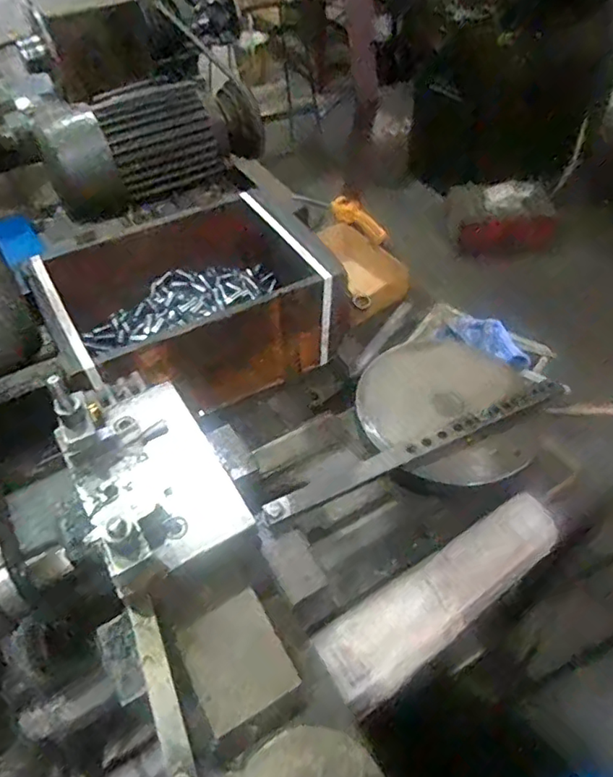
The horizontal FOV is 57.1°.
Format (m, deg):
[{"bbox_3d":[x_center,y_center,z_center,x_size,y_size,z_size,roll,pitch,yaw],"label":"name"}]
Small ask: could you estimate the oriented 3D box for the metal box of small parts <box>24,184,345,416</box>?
[{"bbox_3d":[-0.162,-0.116,0.769,0.337,0.148,0.271,-26,53,-20],"label":"metal box of small parts"}]

